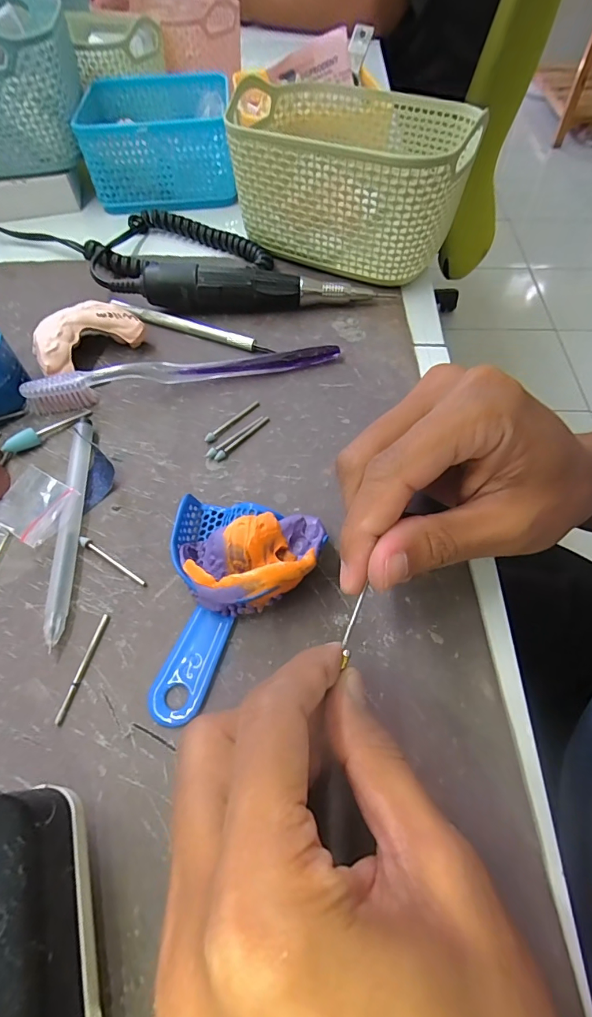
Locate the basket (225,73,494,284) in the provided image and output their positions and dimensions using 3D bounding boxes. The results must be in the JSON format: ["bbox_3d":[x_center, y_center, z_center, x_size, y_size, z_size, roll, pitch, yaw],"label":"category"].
[{"bbox_3d":[0.036,-0.246,0.333,0.172,0.082,0.117,25,61,16],"label":"basket"}]

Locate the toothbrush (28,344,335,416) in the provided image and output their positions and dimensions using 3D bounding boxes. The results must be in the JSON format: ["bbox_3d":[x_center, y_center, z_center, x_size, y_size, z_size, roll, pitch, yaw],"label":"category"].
[{"bbox_3d":[-0.066,-0.084,0.266,0.185,0.019,0.011,-12,58,-7],"label":"toothbrush"}]

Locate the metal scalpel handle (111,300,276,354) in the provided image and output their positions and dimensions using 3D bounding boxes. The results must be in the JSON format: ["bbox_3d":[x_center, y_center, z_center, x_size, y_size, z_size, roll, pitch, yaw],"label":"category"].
[{"bbox_3d":[-0.073,-0.123,0.299,0.122,0.009,0.004,21,27,14],"label":"metal scalpel handle"}]

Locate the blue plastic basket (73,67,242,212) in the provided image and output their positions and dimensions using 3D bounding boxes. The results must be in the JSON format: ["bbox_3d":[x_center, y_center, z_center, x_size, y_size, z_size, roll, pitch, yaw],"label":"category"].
[{"bbox_3d":[-0.124,-0.345,0.410,0.126,0.057,0.130,-2,58,-1],"label":"blue plastic basket"}]

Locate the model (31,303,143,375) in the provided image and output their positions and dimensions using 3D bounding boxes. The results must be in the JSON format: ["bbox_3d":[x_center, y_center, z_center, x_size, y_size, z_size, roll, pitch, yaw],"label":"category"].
[{"bbox_3d":[-0.131,-0.106,0.277,0.065,0.027,0.039,-35,64,-20],"label":"model"}]

